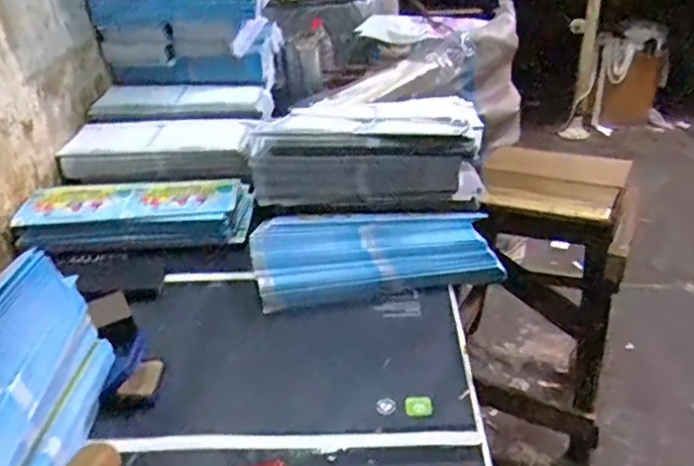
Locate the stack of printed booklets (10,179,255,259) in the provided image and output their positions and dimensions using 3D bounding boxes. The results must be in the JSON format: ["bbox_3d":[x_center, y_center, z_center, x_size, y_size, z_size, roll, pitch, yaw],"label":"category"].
[{"bbox_3d":[-0.306,-0.024,0.897,0.322,0.061,0.122,-3,31,1],"label":"stack of printed booklets"}]

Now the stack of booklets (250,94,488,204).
[{"bbox_3d":[0.027,-0.114,0.913,0.340,0.106,0.147,0,31,7],"label":"stack of booklets"}]

